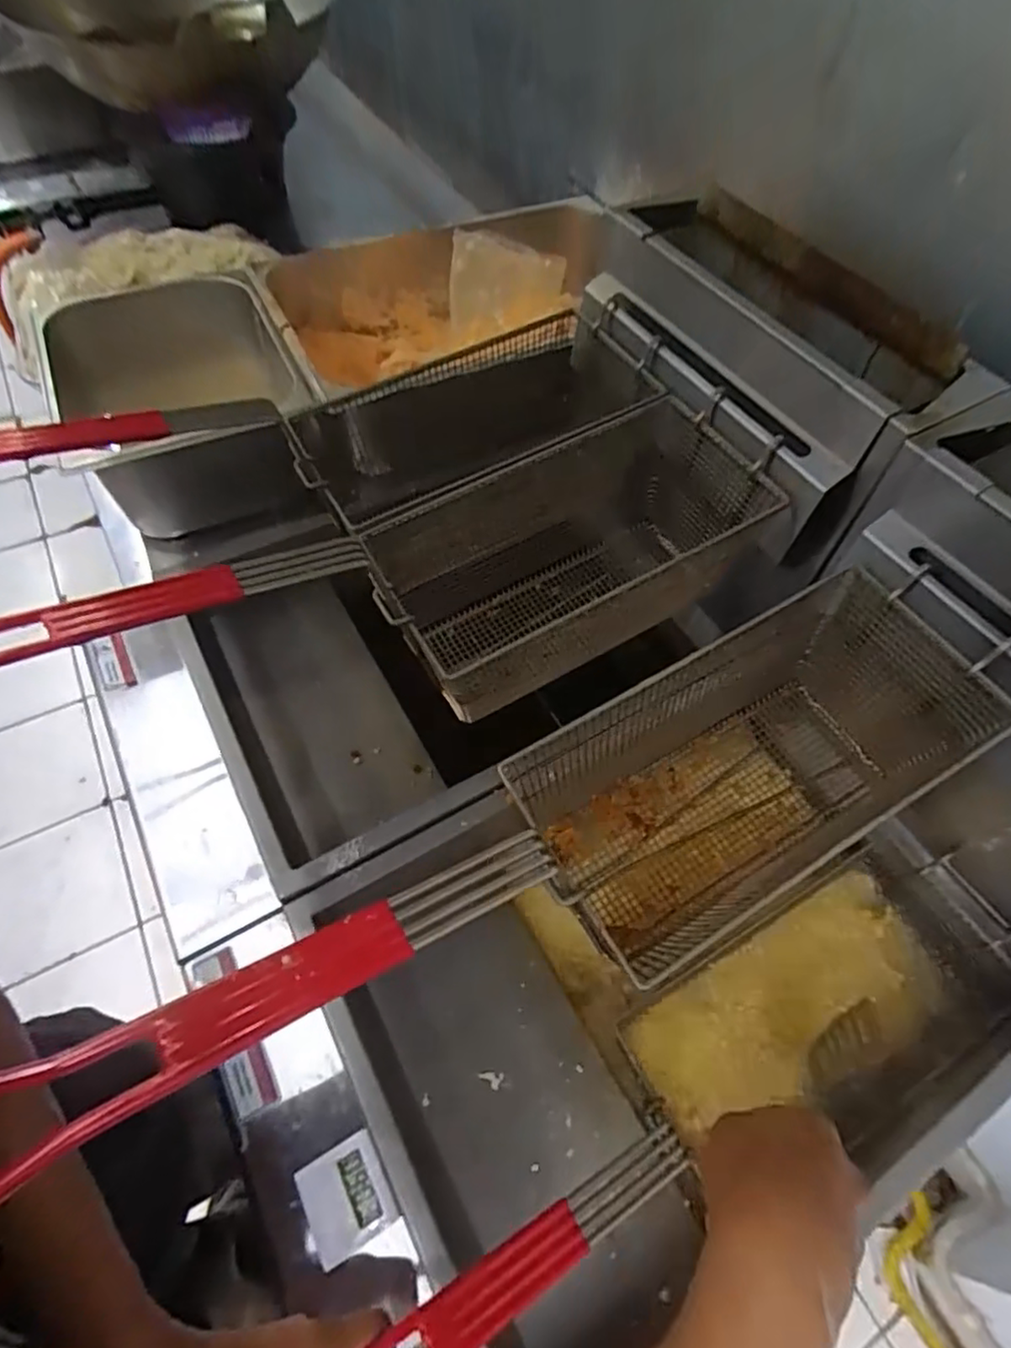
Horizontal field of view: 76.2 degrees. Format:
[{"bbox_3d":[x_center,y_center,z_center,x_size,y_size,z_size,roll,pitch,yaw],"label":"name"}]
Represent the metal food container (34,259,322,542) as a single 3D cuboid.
[{"bbox_3d":[-0.393,-0.343,0.778,0.283,0.130,0.383,-22,60,-14],"label":"metal food container"}]

